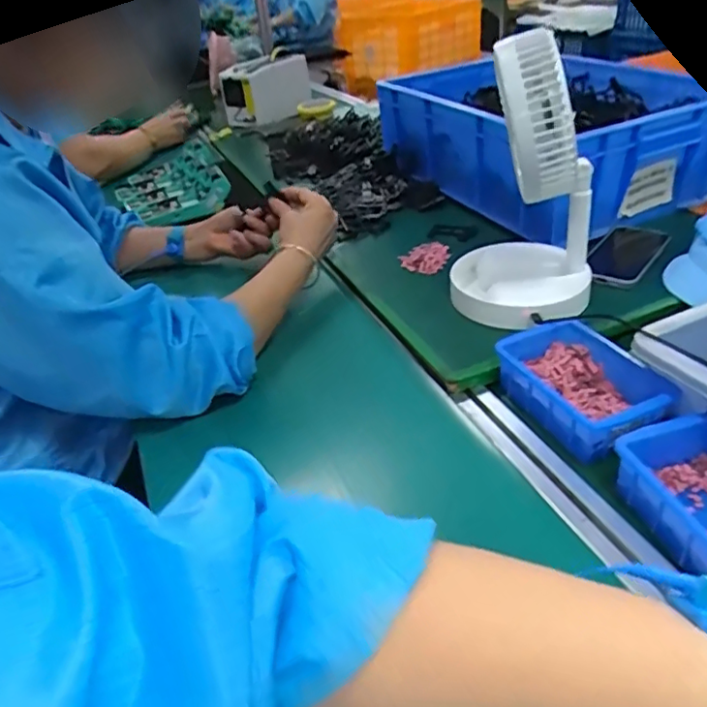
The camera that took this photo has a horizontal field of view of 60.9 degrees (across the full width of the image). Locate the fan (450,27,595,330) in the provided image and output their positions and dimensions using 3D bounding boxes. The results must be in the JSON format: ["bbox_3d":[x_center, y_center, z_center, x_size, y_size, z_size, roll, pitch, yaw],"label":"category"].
[{"bbox_3d":[0.185,-0.185,0.660,0.159,0.296,0.162,2,36,14],"label":"fan"}]

